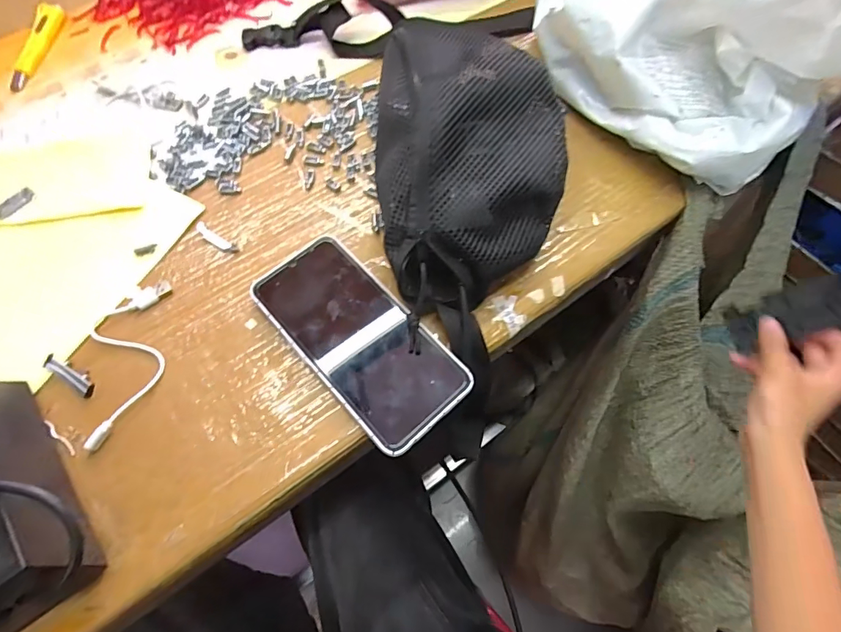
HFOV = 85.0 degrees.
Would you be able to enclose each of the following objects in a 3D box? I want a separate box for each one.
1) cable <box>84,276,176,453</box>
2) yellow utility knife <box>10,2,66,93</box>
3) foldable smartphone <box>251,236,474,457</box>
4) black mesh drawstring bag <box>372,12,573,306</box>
[{"bbox_3d":[-0.208,0.029,0.322,0.054,0.010,0.123,-10,64,-5],"label":"cable"},{"bbox_3d":[-0.406,-0.287,0.485,0.022,0.016,0.124,2,64,1],"label":"yellow utility knife"},{"bbox_3d":[-0.045,0.014,0.329,0.077,0.013,0.164,-39,70,-17],"label":"foldable smartphone"},{"bbox_3d":[0.037,-0.120,0.357,0.145,0.083,0.238,-2,64,-1],"label":"black mesh drawstring bag"}]

